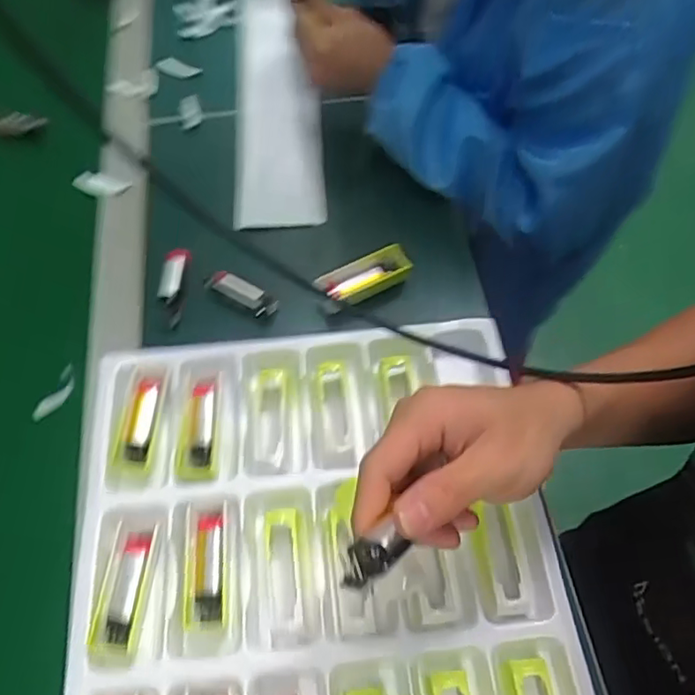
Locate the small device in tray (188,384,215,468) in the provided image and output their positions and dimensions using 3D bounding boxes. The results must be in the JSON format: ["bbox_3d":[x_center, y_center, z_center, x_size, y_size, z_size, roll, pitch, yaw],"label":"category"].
[{"bbox_3d":[-0.110,0.057,0.447,0.018,0.009,0.062,-2,60,0],"label":"small device in tray"}]

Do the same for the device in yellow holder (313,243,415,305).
[{"bbox_3d":[0.016,-0.062,0.514,0.084,0.020,0.030,-22,63,-12],"label":"device in yellow holder"}]

